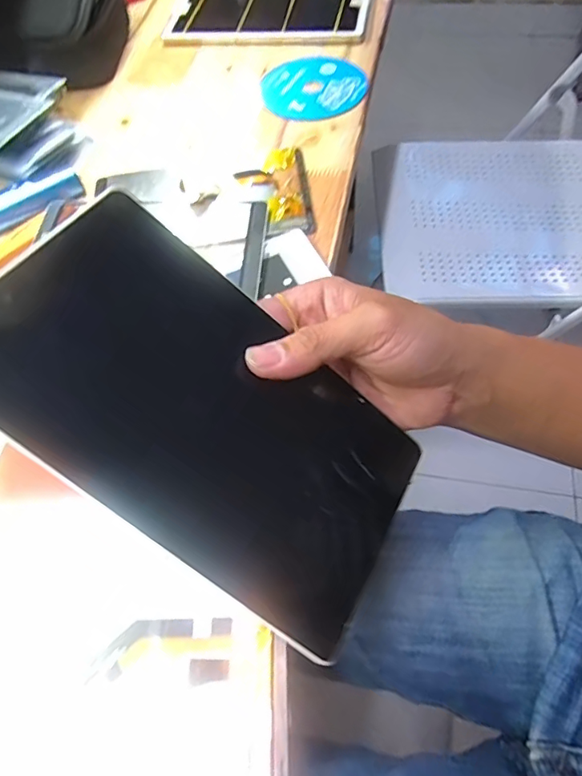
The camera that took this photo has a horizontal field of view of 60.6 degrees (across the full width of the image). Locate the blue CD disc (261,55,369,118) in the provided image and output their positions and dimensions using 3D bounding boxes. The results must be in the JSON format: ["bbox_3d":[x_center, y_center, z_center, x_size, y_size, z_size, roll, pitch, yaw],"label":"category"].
[{"bbox_3d":[0.025,-0.329,0.544,0.113,0.006,0.104,-2,64,5],"label":"blue CD disc"}]

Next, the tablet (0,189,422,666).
[{"bbox_3d":[-0.035,0.011,0.224,0.202,0.009,0.118,39,60,-10],"label":"tablet"}]

